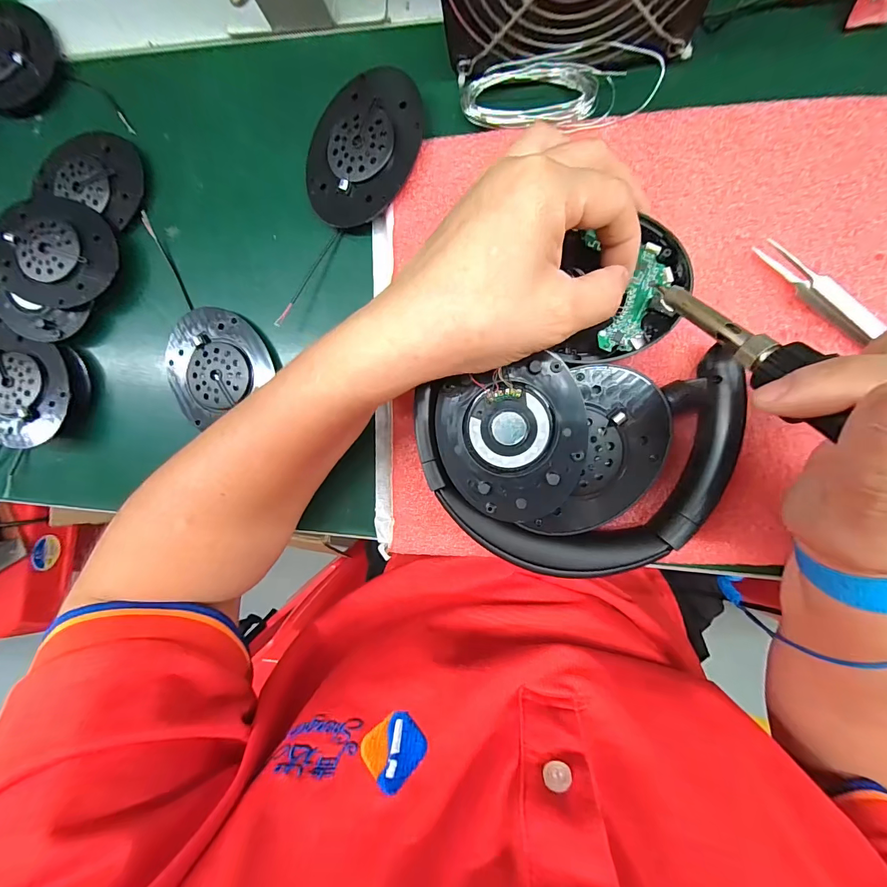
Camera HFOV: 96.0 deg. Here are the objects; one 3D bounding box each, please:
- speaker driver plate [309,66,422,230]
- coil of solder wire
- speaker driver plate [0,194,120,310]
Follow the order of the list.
[{"bbox_3d":[-0.046,-0.168,0.227,0.066,0.011,0.084,18,95,8],"label":"speaker driver plate"},{"bbox_3d":[0.059,-0.182,0.206,0.098,0.010,0.035,2,92,9],"label":"coil of solder wire"},{"bbox_3d":[-0.250,-0.123,0.255,0.080,0.018,0.067,17,94,8],"label":"speaker driver plate"}]

